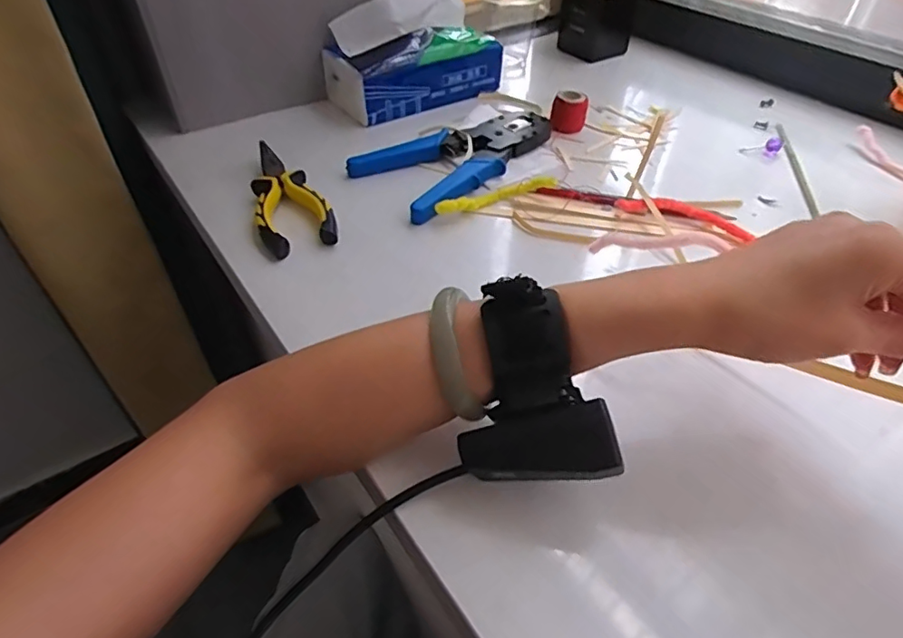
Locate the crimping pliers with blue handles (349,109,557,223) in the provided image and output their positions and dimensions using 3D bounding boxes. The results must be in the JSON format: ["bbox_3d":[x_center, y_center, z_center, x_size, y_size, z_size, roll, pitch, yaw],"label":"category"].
[{"bbox_3d":[0.009,-0.154,0.504,0.104,0.021,0.193,35,54,30],"label":"crimping pliers with blue handles"}]

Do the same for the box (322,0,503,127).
[{"bbox_3d":[-0.039,-0.293,0.581,0.179,0.092,0.083,-25,50,-23],"label":"box"}]

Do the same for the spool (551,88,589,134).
[{"bbox_3d":[0.119,-0.208,0.551,0.034,0.034,0.032,11,46,10],"label":"spool"}]

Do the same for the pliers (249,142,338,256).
[{"bbox_3d":[-0.139,-0.103,0.450,0.057,0.022,0.148,-18,48,-18],"label":"pliers"}]

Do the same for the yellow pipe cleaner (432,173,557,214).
[{"bbox_3d":[0.036,-0.104,0.456,0.108,0.017,0.020,-17,47,-17],"label":"yellow pipe cleaner"}]

